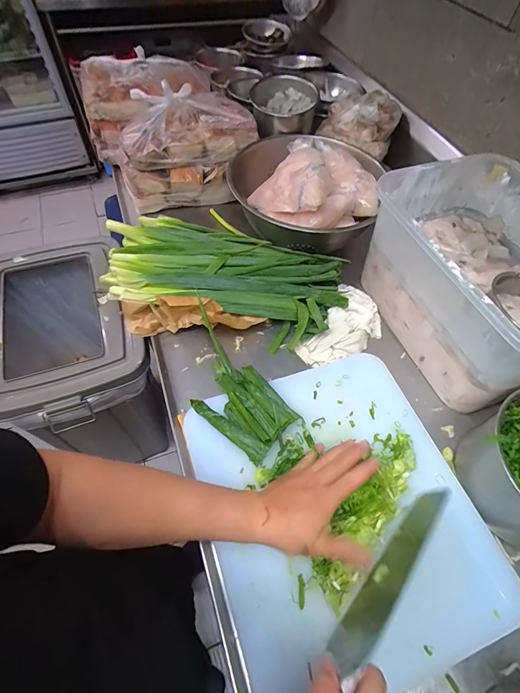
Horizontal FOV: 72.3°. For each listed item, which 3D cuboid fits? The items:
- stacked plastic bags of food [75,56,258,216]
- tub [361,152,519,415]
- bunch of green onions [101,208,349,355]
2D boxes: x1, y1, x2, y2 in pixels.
[{"bbox_3d":[-0.232,-0.533,0.835,0.299,0.178,0.436,-24,65,-12],"label":"stacked plastic bags of food"},{"bbox_3d":[0.372,-0.120,0.588,0.275,0.205,0.381,-17,59,-14],"label":"tub"},{"bbox_3d":[-0.076,-0.137,0.666,0.438,0.063,0.233,21,58,10],"label":"bunch of green onions"}]

